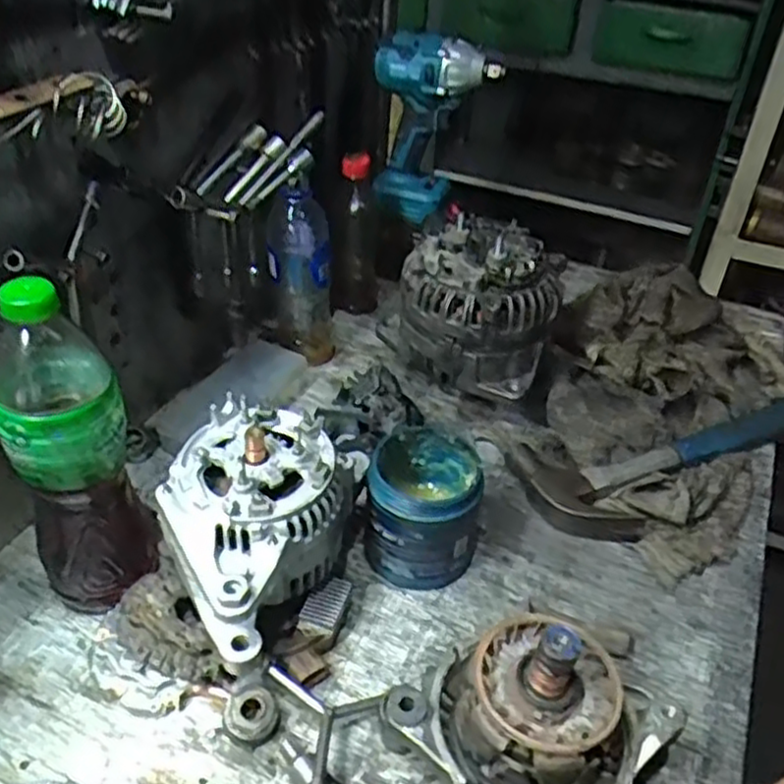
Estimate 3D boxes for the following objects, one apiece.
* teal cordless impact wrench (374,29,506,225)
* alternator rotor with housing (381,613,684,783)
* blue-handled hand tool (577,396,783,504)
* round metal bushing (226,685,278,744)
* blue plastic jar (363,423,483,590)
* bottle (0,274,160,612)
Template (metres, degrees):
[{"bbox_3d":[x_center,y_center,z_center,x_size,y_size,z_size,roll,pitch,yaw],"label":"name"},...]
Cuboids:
[{"bbox_3d":[0.045,-0.308,0.881,0.138,0.200,0.064,12,39,11],"label":"teal cordless impact wrench"},{"bbox_3d":[0.089,0.195,0.466,0.139,0.144,0.127,31,46,29],"label":"alternator rotor with housing"},{"bbox_3d":[0.309,0.055,0.750,0.314,0.022,0.046,-17,43,-23],"label":"blue-handled hand tool"},{"bbox_3d":[-0.095,0.221,0.516,0.035,0.024,0.032,2,39,-2],"label":"round metal bushing"},{"bbox_3d":[0.024,0.095,0.620,0.086,0.101,0.093,2,39,-2],"label":"blue plastic jar"},{"bbox_3d":[-0.214,0.050,0.521,0.062,0.273,0.073,10,39,7],"label":"bottle"}]

